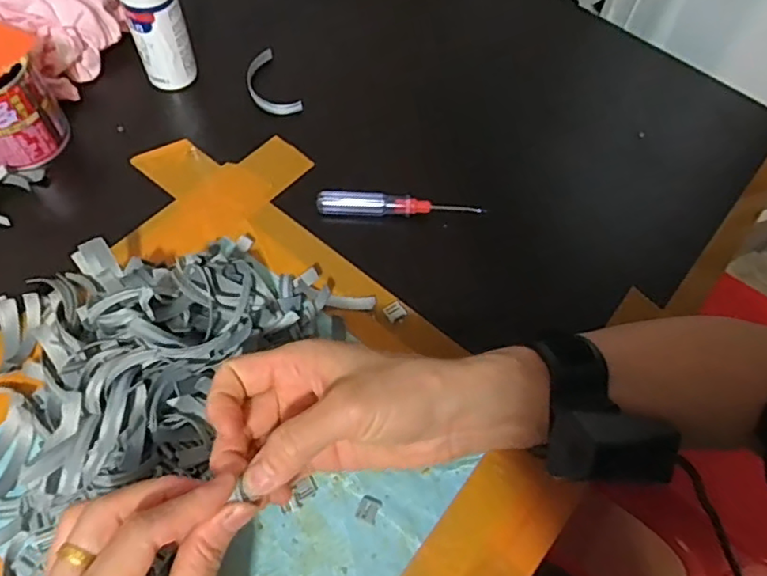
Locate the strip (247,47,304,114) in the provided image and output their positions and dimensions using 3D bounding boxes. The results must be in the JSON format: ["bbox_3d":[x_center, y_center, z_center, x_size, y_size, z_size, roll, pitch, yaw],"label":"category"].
[{"bbox_3d":[-0.094,-0.165,0.494,0.032,0.012,0.074,-22,65,-14],"label":"strip"}]

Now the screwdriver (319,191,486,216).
[{"bbox_3d":[0.011,-0.059,0.437,0.117,0.014,0.014,5,62,0],"label":"screwdriver"}]

